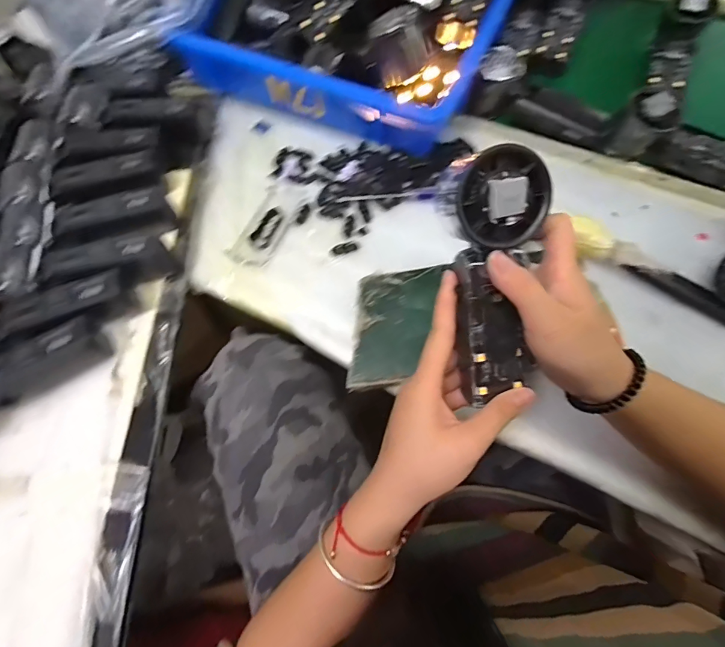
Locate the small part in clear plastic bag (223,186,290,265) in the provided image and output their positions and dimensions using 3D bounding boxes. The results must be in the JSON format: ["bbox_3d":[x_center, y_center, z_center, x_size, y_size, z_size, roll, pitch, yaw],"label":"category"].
[{"bbox_3d":[-0.105,-0.107,0.443,0.043,0.014,0.099,18,68,13],"label":"small part in clear plastic bag"}]

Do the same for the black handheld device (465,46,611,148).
[{"bbox_3d":[0.202,-0.248,0.466,0.153,0.054,0.058,33,72,18],"label":"black handheld device"}]

